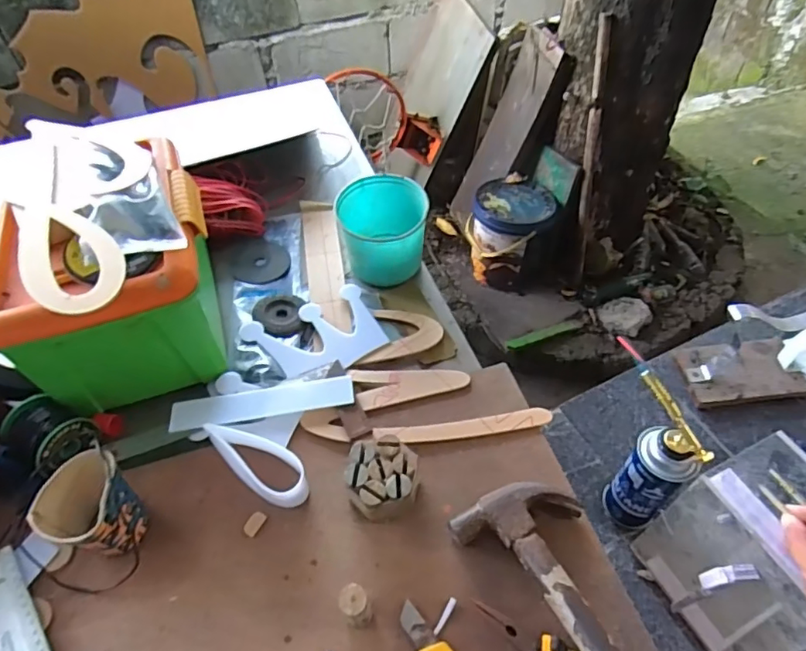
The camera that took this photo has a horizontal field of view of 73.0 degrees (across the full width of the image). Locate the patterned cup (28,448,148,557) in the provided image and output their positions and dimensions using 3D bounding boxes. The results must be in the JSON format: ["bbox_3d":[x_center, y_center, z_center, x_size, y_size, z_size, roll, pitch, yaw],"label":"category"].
[{"bbox_3d":[-0.289,0.175,0.520,0.069,0.089,0.081,13,55,11],"label":"patterned cup"}]

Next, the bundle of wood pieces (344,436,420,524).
[{"bbox_3d":[-0.020,0.159,0.556,0.069,0.052,0.072,-1,53,1],"label":"bundle of wood pieces"}]

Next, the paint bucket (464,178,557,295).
[{"bbox_3d":[0.298,-0.258,1.552,0.221,0.220,0.231,-1,53,1],"label":"paint bucket"}]

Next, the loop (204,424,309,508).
[{"bbox_3d":[-0.159,0.146,0.593,0.135,0.031,0.052,30,59,22],"label":"loop"}]

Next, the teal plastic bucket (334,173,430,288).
[{"bbox_3d":[-0.026,-0.134,0.766,0.117,0.106,0.127,-1,53,1],"label":"teal plastic bucket"}]

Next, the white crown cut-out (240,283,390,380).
[{"bbox_3d":[-0.112,0.012,0.706,0.162,0.010,0.126,-22,52,-20],"label":"white crown cut-out"}]

